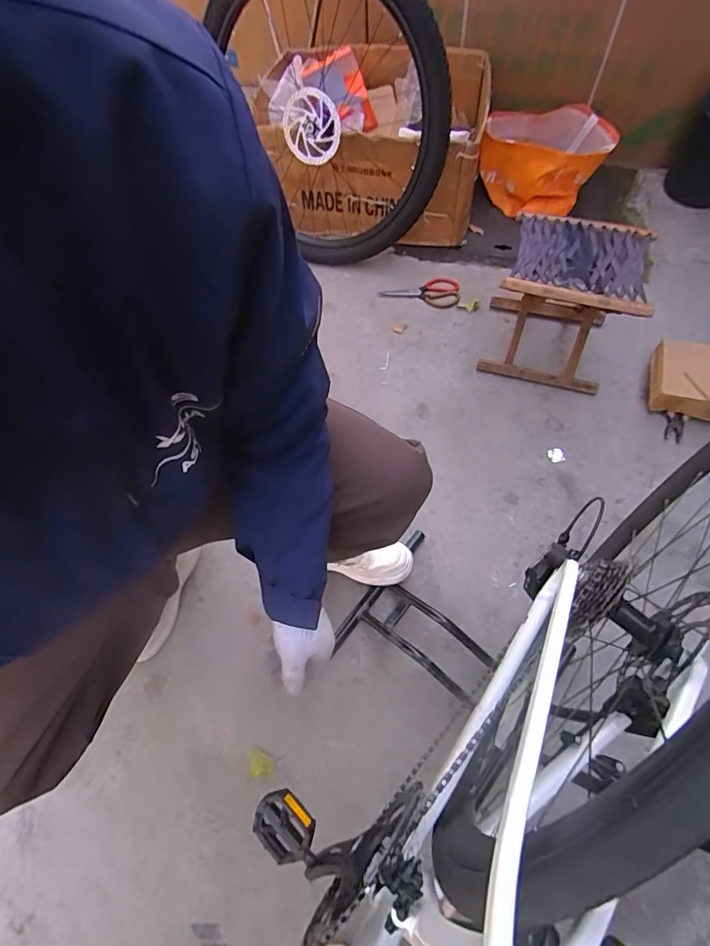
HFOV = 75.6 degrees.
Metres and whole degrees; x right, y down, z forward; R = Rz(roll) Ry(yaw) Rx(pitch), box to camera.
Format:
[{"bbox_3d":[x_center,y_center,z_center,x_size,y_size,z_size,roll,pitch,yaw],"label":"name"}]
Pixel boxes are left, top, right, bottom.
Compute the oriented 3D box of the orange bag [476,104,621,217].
[{"bbox_3d":[0.565,-0.951,1.423,0.358,0.257,0.245,17,64,8],"label":"orange bag"}]

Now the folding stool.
[{"bbox_3d":[0.499,-0.407,1.121,0.308,0.313,0.275,19,64,9],"label":"folding stool"}]

